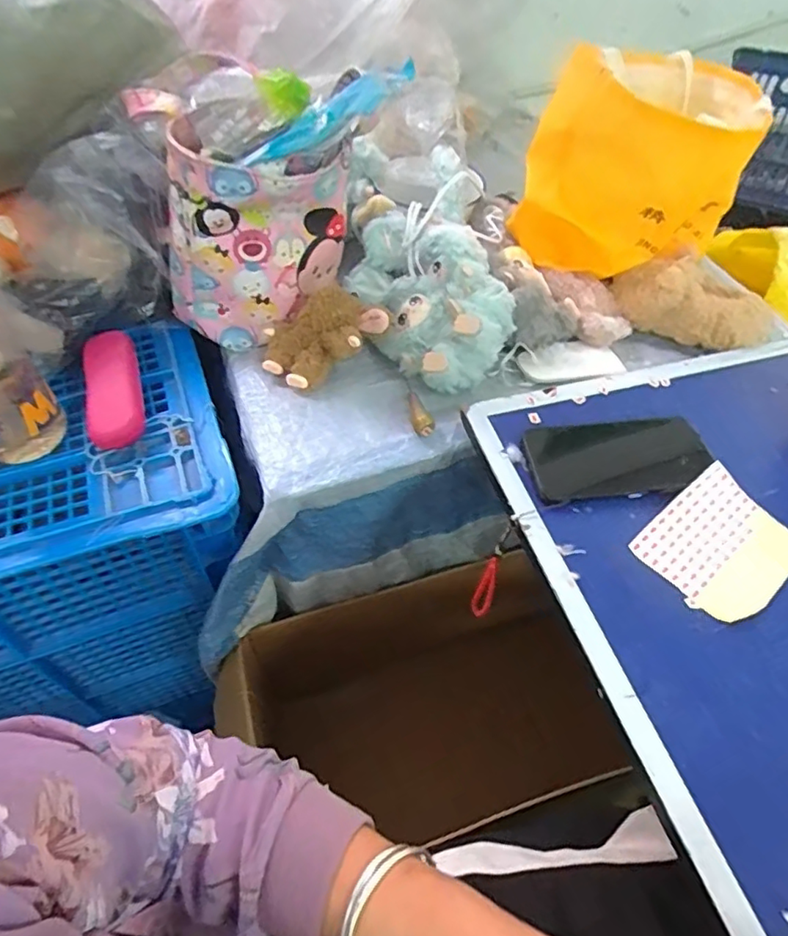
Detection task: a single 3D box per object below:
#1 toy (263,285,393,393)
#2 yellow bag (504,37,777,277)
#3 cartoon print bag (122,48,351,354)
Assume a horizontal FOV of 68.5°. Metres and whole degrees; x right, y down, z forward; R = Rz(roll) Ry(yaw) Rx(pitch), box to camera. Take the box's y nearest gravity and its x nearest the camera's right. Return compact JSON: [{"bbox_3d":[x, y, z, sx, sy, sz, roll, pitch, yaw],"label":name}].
[{"bbox_3d":[-0.074,-0.140,0.615,0.135,0.056,0.084,-23,56,-18],"label":"toy"},{"bbox_3d":[0.284,-0.351,0.673,0.214,0.204,0.274,22,55,15],"label":"yellow bag"},{"bbox_3d":[-0.147,-0.245,0.572,0.197,0.247,0.095,-1,52,-2],"label":"cartoon print bag"}]

